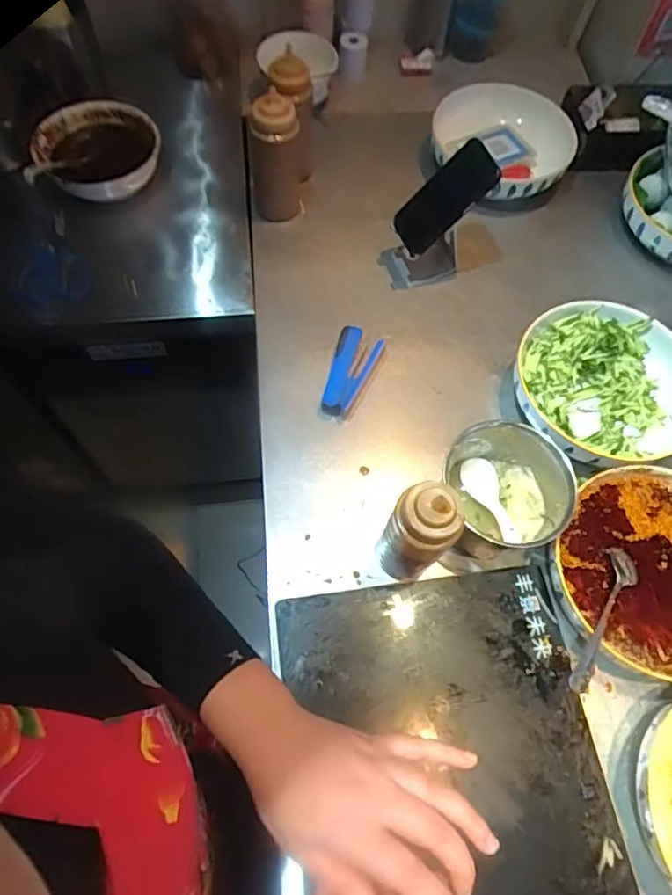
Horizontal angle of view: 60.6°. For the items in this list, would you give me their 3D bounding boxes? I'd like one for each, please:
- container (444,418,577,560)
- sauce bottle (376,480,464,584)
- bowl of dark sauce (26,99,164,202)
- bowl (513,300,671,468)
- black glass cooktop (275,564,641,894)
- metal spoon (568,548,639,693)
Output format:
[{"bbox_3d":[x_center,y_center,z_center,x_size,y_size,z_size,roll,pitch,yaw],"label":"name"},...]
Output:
[{"bbox_3d":[0.190,0.051,0.644,0.112,0.098,0.135,-30,69,-16],"label":"container"},{"bbox_3d":[0.080,0.088,0.570,0.071,0.149,0.057,21,65,7],"label":"sauce bottle"},{"bbox_3d":[-0.345,-0.422,0.821,0.182,0.053,0.154,-18,64,-11],"label":"bowl of dark sauce"},{"bbox_3d":[0.340,-0.074,0.731,0.221,0.068,0.215,1,64,-2],"label":"bowl"},{"bbox_3d":[0.116,0.326,0.541,0.287,0.037,0.394,-7,64,-6],"label":"black glass cooktop"},{"bbox_3d":[0.267,0.172,0.578,0.037,0.025,0.175,33,52,15],"label":"metal spoon"}]

